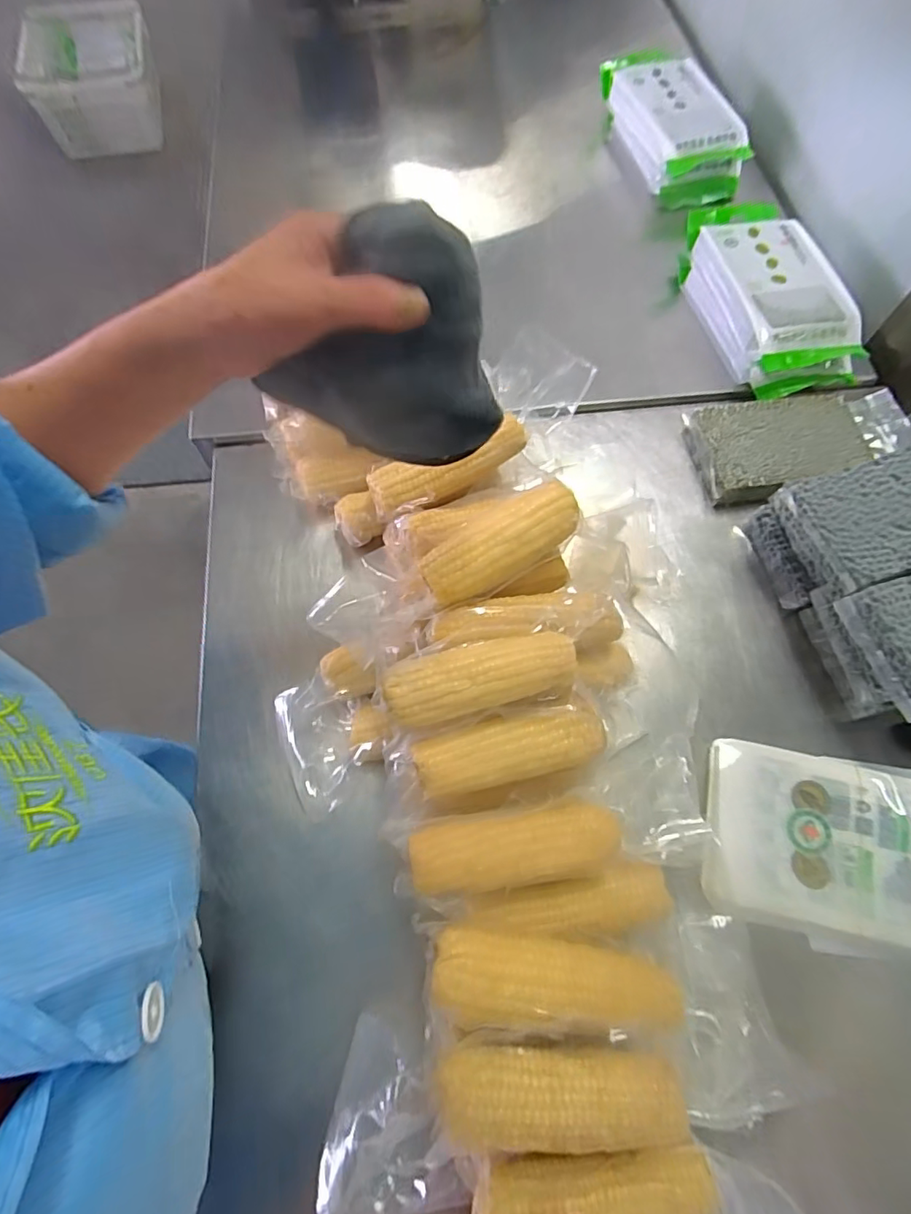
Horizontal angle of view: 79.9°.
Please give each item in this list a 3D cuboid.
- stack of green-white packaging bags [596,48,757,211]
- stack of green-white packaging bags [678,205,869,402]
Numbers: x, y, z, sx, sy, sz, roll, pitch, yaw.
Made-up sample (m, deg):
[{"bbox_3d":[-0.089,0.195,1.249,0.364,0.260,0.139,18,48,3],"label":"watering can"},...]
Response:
[{"bbox_3d":[0.311,-0.691,0.793,0.147,0.078,0.254,-8,68,-4],"label":"stack of green-white packaging bags"},{"bbox_3d":[0.369,-0.374,0.660,0.128,0.079,0.259,-12,68,-5],"label":"stack of green-white packaging bags"}]

